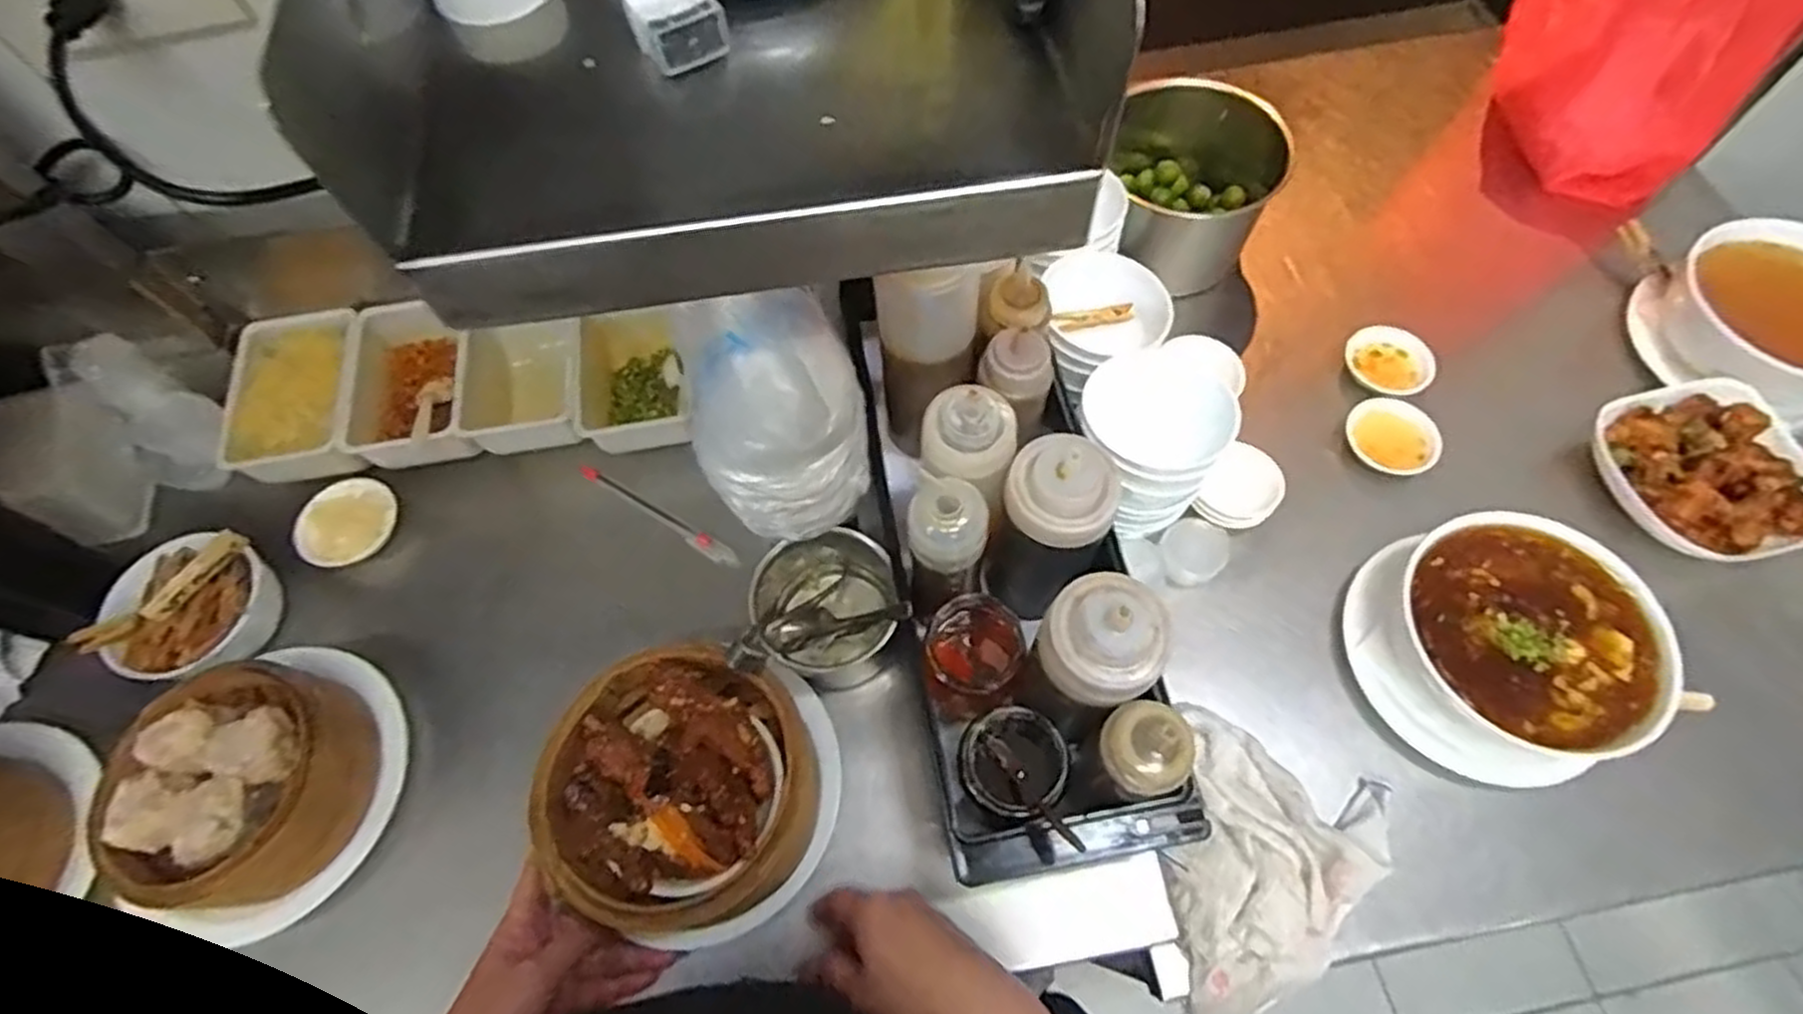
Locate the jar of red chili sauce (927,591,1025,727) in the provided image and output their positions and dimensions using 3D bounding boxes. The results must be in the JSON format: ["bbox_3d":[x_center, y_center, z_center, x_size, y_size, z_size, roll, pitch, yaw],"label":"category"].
[{"bbox_3d":[0.050,0.106,0.540,0.063,0.095,0.060,-1,63,2],"label":"jar of red chili sauce"}]

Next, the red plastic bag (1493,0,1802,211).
[{"bbox_3d":[0.683,-0.445,0.719,0.106,0.262,0.209,-32,66,-13],"label":"red plastic bag"}]

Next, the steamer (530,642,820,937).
[{"bbox_3d":[-0.134,0.173,0.496,0.156,0.081,0.155,-1,63,2],"label":"steamer"}]

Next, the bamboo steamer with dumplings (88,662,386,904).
[{"bbox_3d":[-0.423,0.176,0.509,0.136,0.057,0.140,-1,63,2],"label":"bamboo steamer with dumplings"}]

